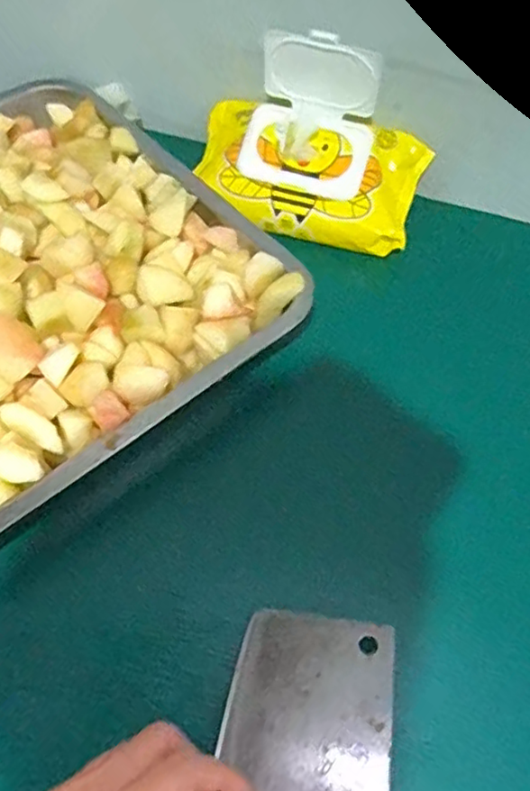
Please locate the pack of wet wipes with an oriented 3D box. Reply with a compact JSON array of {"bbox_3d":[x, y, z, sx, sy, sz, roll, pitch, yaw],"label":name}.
[{"bbox_3d":[0.031,-0.193,0.459,0.177,0.109,0.088,17,59,7],"label":"pack of wet wipes"}]

